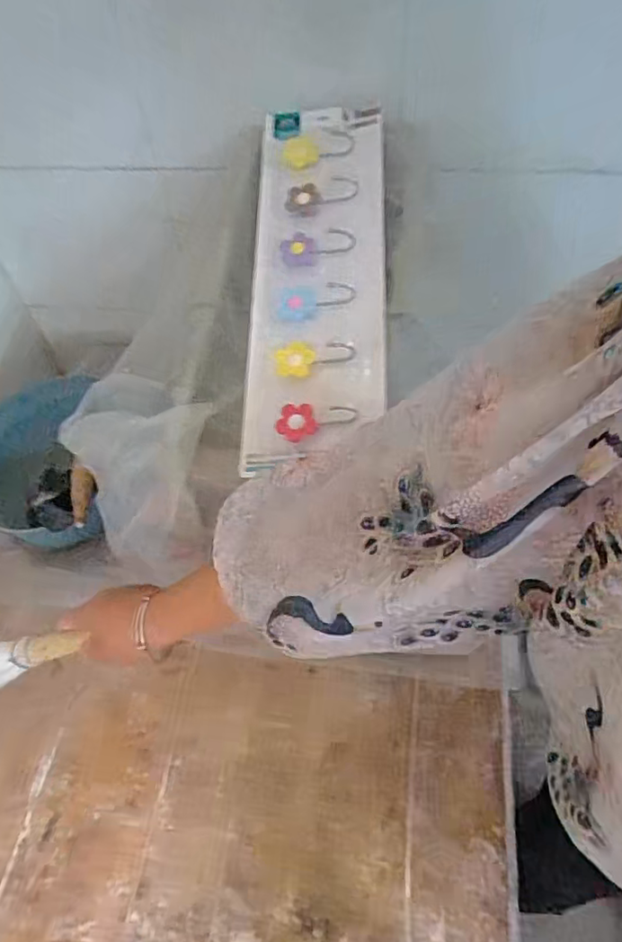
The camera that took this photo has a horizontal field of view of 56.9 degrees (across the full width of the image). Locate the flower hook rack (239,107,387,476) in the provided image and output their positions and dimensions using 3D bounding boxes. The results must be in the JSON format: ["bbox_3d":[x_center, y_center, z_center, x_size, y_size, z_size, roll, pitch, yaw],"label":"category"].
[{"bbox_3d":[0.008,-0.223,0.614,0.142,0.033,0.471,1,69,6],"label":"flower hook rack"}]

